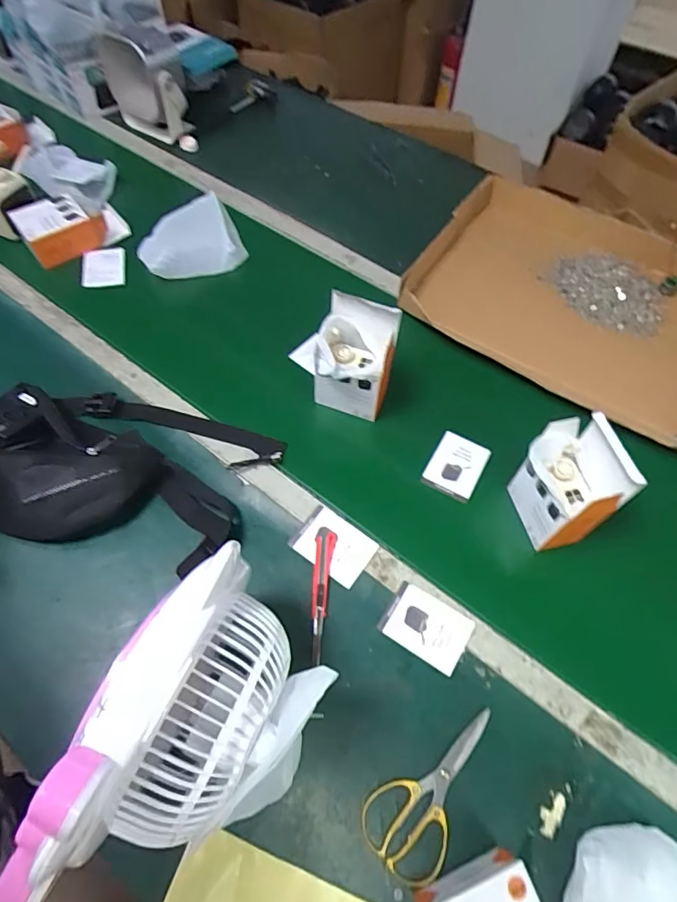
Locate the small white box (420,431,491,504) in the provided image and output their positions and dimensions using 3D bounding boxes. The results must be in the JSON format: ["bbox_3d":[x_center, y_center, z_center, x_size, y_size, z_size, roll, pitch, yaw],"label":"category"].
[{"bbox_3d":[0.172,0.022,0.727,0.075,0.012,0.093,28,65,13],"label":"small white box"}]

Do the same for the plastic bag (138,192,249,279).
[{"bbox_3d":[-0.274,-0.398,0.917,0.179,0.075,0.161,-15,63,-9],"label":"plastic bag"}]

